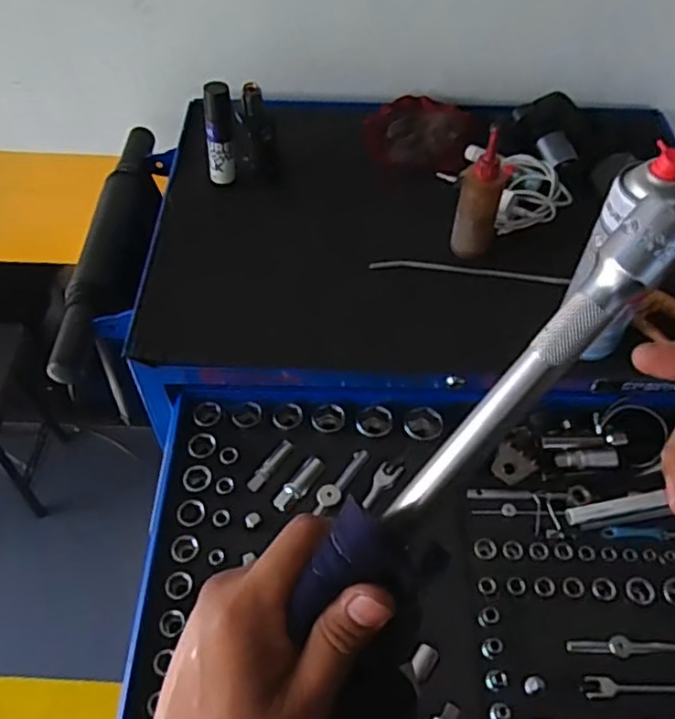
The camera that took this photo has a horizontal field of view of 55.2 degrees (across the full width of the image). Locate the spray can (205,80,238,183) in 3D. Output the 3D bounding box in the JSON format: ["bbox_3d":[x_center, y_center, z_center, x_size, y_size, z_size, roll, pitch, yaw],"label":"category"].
[{"bbox_3d":[-0.138,-0.261,0.756,0.034,0.119,0.024,-7,53,-6],"label":"spray can"}]

